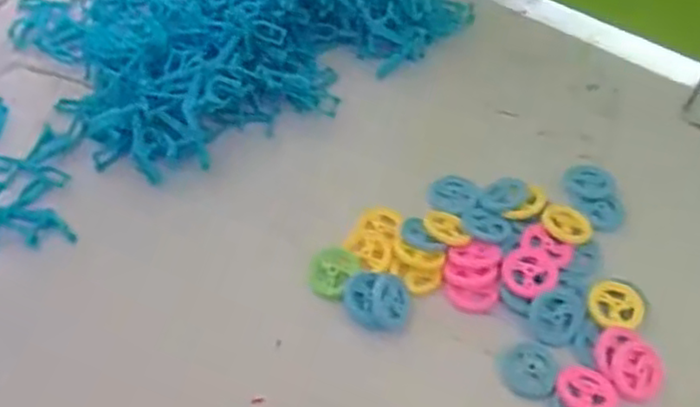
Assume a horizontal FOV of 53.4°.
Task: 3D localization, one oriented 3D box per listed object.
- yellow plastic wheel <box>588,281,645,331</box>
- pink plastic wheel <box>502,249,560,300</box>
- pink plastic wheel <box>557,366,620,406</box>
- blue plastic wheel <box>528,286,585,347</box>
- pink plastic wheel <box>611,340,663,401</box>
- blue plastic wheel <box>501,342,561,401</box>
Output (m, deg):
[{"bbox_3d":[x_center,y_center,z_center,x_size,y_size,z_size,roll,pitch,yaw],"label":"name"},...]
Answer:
[{"bbox_3d":[0.148,0.057,0.385,0.031,0.008,0.030,-2,54,2],"label":"yellow plastic wheel"},{"bbox_3d":[0.102,0.039,0.394,0.030,0.007,0.031,-2,54,2],"label":"pink plastic wheel"},{"bbox_3d":[0.122,0.096,0.356,0.030,0.007,0.023,17,57,15],"label":"pink plastic wheel"},{"bbox_3d":[0.111,0.061,0.378,0.027,0.007,0.033,41,77,4],"label":"blue plastic wheel"},{"bbox_3d":[0.148,0.087,0.359,0.027,0.004,0.030,38,67,7],"label":"pink plastic wheel"},{"bbox_3d":[0.095,0.088,0.366,0.028,0.004,0.029,-2,54,2],"label":"blue plastic wheel"}]

